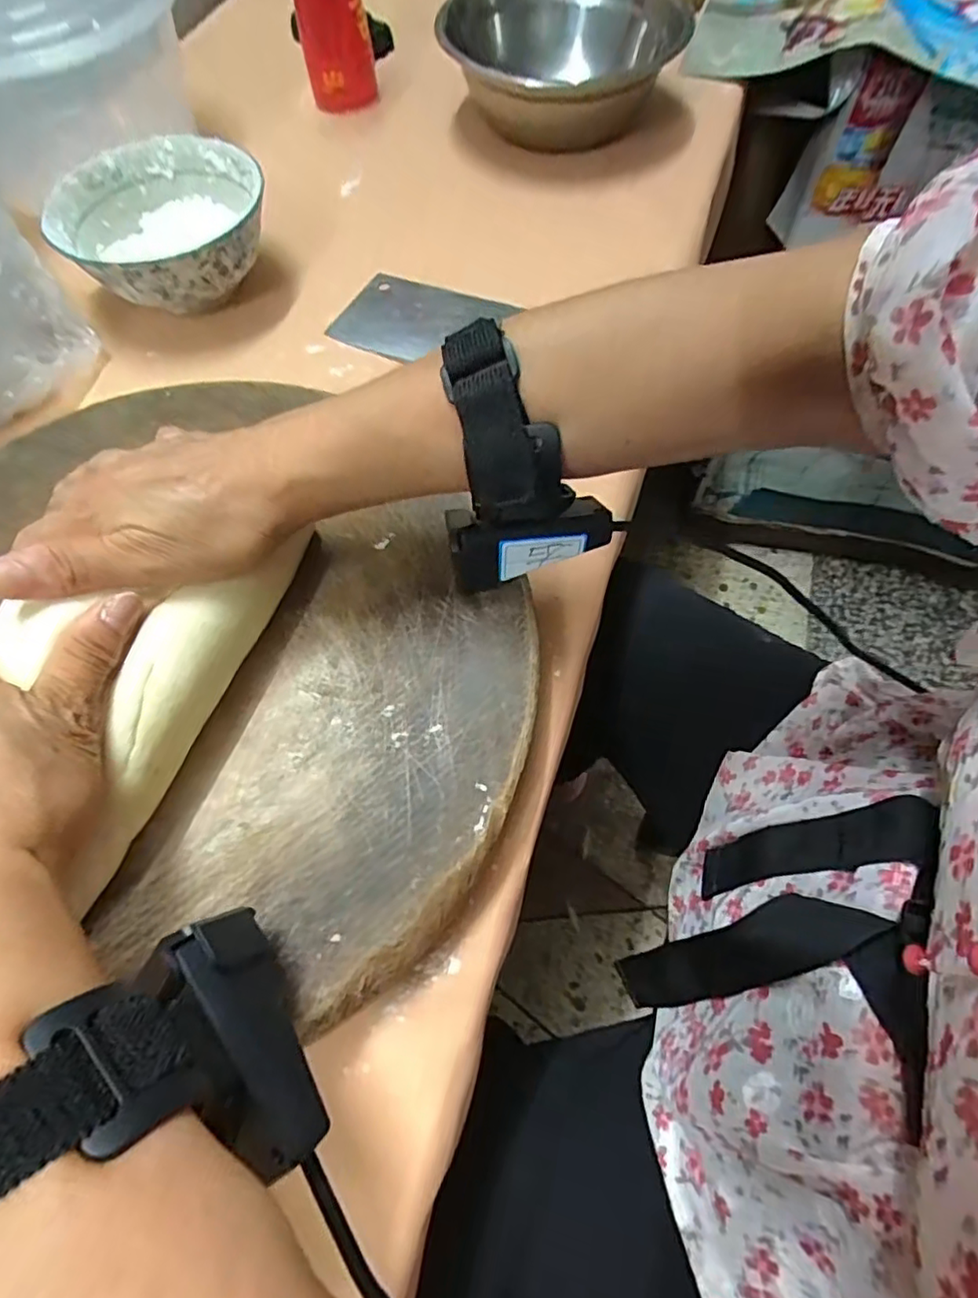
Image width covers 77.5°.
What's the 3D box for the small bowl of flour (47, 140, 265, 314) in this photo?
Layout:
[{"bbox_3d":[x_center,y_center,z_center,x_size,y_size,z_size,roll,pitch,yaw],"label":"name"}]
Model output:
[{"bbox_3d":[-0.227,-0.298,0.446,0.135,0.065,0.137,-1,64,2],"label":"small bowl of flour"}]

